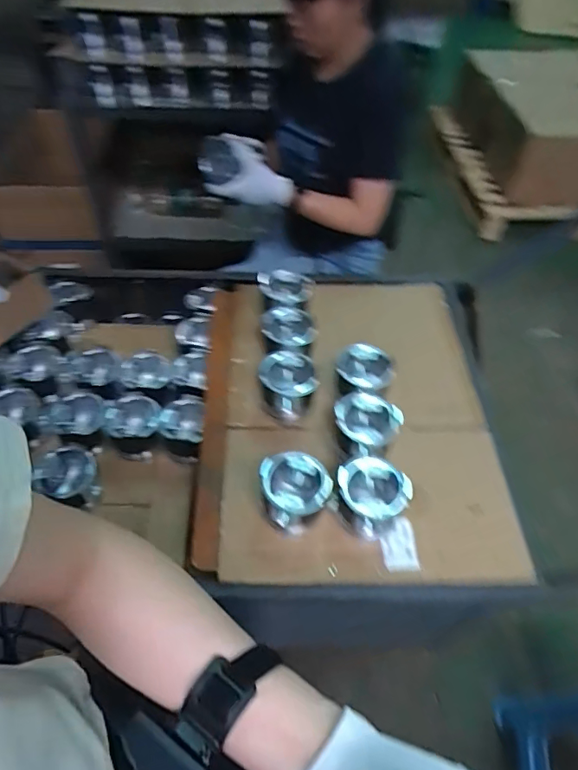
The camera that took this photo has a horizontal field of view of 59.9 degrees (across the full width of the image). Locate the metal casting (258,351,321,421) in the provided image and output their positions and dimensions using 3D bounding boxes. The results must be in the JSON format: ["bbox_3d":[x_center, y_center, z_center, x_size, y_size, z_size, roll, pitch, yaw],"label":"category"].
[{"bbox_3d":[-0.001,0.006,0.924,0.101,0.100,0.099,1,51,-1],"label":"metal casting"}]

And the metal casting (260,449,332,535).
[{"bbox_3d":[0.010,0.165,0.774,0.097,0.117,0.100,1,51,-1],"label":"metal casting"}]

